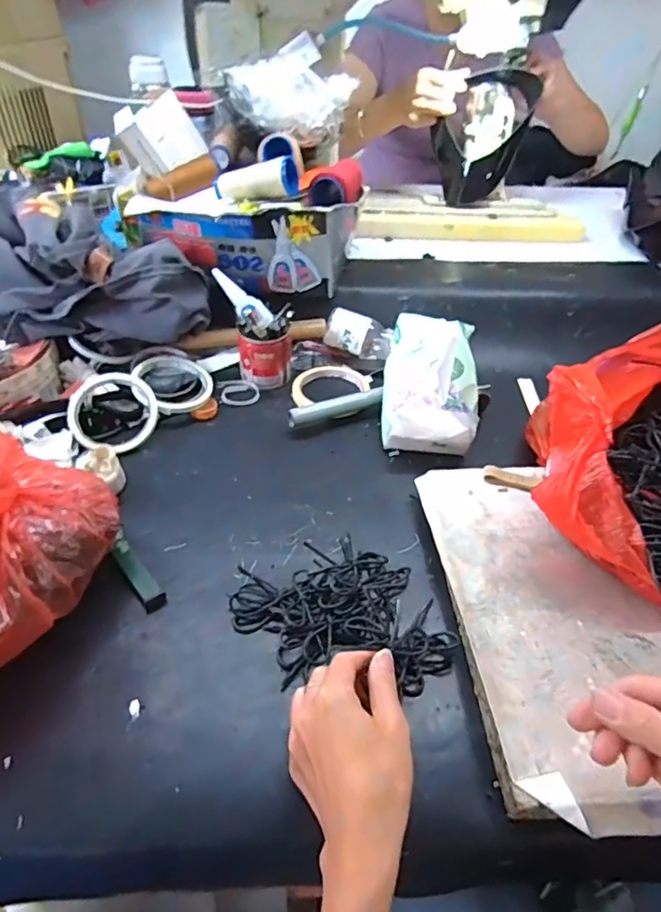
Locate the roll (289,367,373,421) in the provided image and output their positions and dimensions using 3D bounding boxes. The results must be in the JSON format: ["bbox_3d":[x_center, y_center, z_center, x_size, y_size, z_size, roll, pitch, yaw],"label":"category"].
[{"bbox_3d":[0.000,-0.085,0.696,0.088,0.014,0.091,1,42,0],"label":"roll"}]

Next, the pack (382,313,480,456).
[{"bbox_3d":[0.112,-0.083,0.619,0.098,0.106,0.136,3,42,2],"label":"pack"}]

